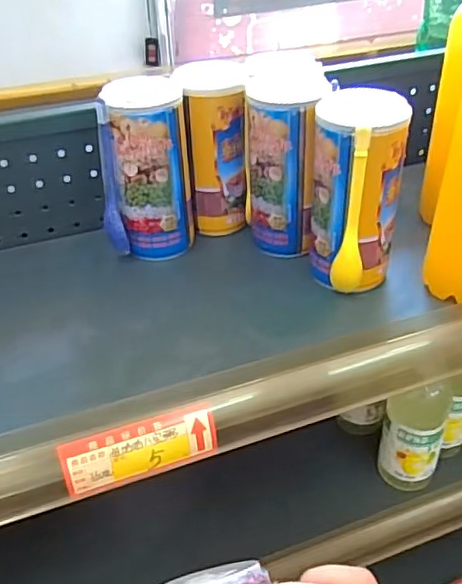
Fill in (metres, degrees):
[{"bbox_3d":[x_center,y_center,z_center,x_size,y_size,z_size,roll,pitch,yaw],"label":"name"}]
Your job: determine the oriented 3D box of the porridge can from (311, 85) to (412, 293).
[{"bbox_3d":[0.097,-0.079,0.446,0.066,0.138,0.080,7,39,11],"label":"porridge can"}]

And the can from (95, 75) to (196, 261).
[{"bbox_3d":[-0.072,-0.103,0.496,0.073,0.137,0.061,-3,38,-2],"label":"can"}]

